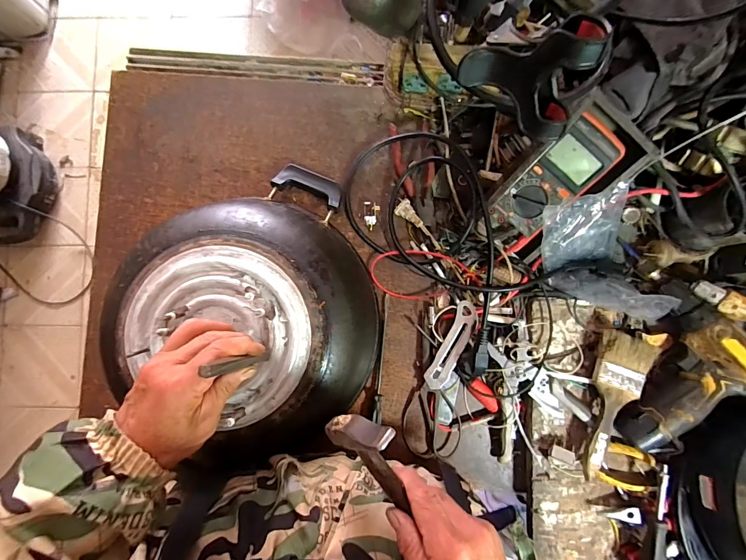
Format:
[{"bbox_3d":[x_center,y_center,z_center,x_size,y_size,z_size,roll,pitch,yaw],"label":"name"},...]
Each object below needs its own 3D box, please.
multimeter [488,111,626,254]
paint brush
[{"bbox_3d":[0.230,-0.125,0.466,0.072,0.028,0.171,44,115,3],"label":"multimeter"},{"bbox_3d":[0.329,0.171,0.489,0.075,0.016,0.195,17,86,1],"label":"paint brush"}]

